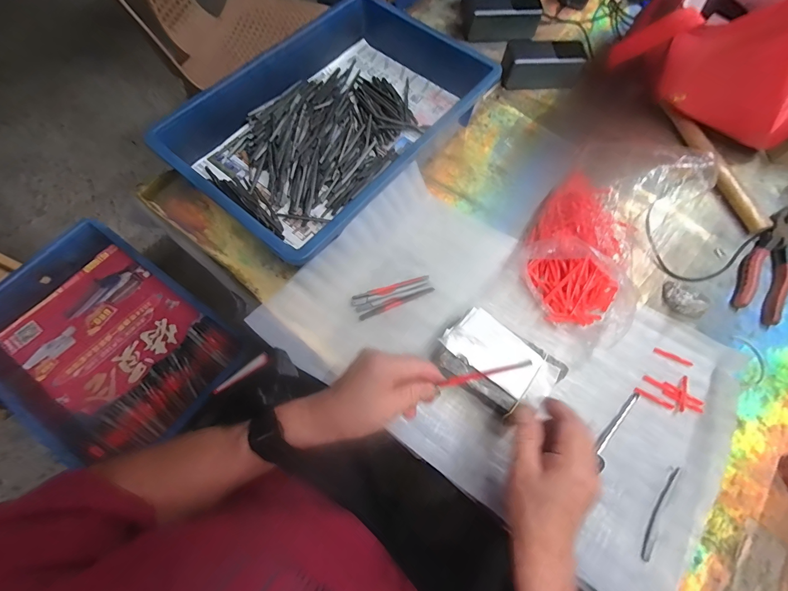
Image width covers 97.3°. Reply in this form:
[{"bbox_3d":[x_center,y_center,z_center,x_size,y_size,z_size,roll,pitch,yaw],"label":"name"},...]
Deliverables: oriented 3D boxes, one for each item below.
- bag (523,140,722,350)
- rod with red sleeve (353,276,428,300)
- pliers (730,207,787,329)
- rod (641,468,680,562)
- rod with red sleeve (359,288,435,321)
[{"bbox_3d":[0.268,-0.082,0.444,0.162,0.089,0.251,37,71,11],"label":"bag"},{"bbox_3d":[-0.003,-0.009,0.451,0.100,0.006,0.012,-15,70,-8],"label":"rod with red sleeve"},{"bbox_3d":[0.527,-0.052,0.484,0.061,0.017,0.203,32,70,10],"label":"pliers"},{"bbox_3d":[0.282,0.229,0.369,0.010,0.004,0.103,34,71,11],"label":"rod"},{"bbox_3d":[0.004,0.009,0.447,0.102,0.004,0.010,-23,71,-11],"label":"rod with red sleeve"}]

